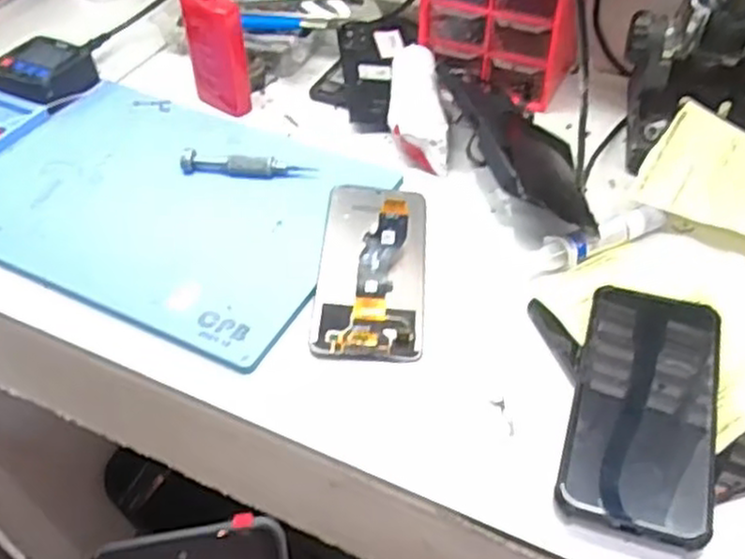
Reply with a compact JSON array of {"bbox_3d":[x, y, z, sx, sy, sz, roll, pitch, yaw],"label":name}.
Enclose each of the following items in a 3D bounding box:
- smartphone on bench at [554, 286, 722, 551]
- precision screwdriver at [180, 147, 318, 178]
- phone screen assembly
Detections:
[{"bbox_3d":[0.158,0.066,0.430,0.078,0.017,0.166,12,51,16],"label":"smartphone on bench"},{"bbox_3d":[-0.101,-0.090,0.591,0.102,0.014,0.015,6,47,7],"label":"precision screwdriver"},{"bbox_3d":[0.000,-0.021,0.511,0.072,0.030,0.159,1,46,3],"label":"phone screen assembly"}]

